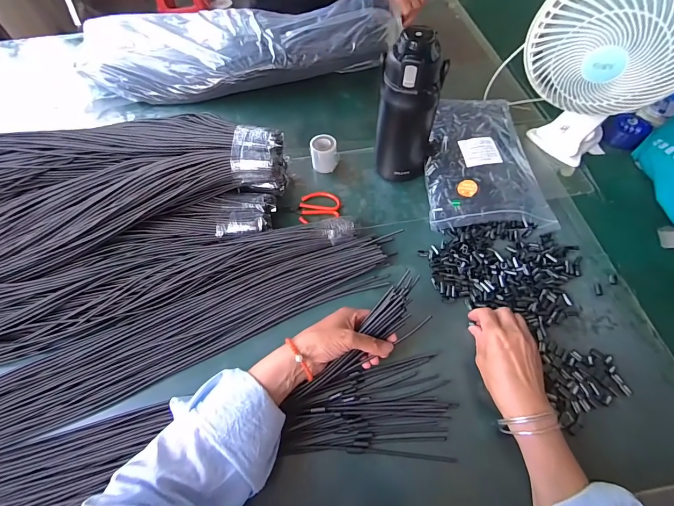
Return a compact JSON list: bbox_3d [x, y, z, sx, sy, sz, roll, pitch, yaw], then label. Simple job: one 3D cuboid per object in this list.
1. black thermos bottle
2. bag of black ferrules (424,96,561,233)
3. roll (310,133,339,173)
[{"bbox_3d":[0.112,-0.214,0.535,0.096,0.248,0.076,12,61,9],"label":"black thermos bottle"},{"bbox_3d":[0.254,-0.164,0.592,0.206,0.062,0.272,-3,59,0],"label":"bag of black ferrules"},{"bbox_3d":[-0.024,-0.183,0.628,0.048,0.065,0.048,-1,59,1],"label":"roll"}]

